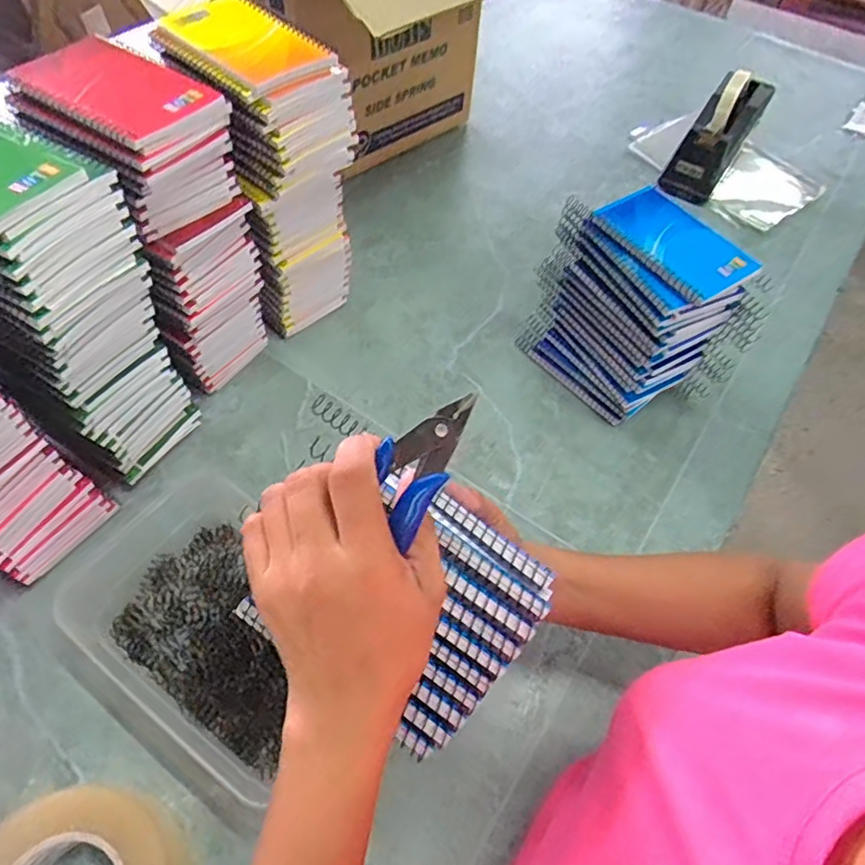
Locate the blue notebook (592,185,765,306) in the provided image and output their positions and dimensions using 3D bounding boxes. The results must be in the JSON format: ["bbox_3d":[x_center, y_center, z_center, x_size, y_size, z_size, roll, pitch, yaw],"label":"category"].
[{"bbox_3d":[0.214,-0.173,0.515,0.080,0.017,0.133,-28,63,-21],"label":"blue notebook"}]

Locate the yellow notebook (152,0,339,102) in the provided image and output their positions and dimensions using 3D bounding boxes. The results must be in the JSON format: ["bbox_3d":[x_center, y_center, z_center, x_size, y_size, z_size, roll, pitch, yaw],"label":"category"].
[{"bbox_3d":[-0.152,-0.313,0.463,0.135,0.016,0.088,41,62,20],"label":"yellow notebook"}]

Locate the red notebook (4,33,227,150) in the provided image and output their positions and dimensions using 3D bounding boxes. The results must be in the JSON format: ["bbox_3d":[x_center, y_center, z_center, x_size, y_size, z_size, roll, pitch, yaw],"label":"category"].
[{"bbox_3d":[-0.226,-0.246,0.420,0.133,0.021,0.094,32,60,15],"label":"red notebook"}]

